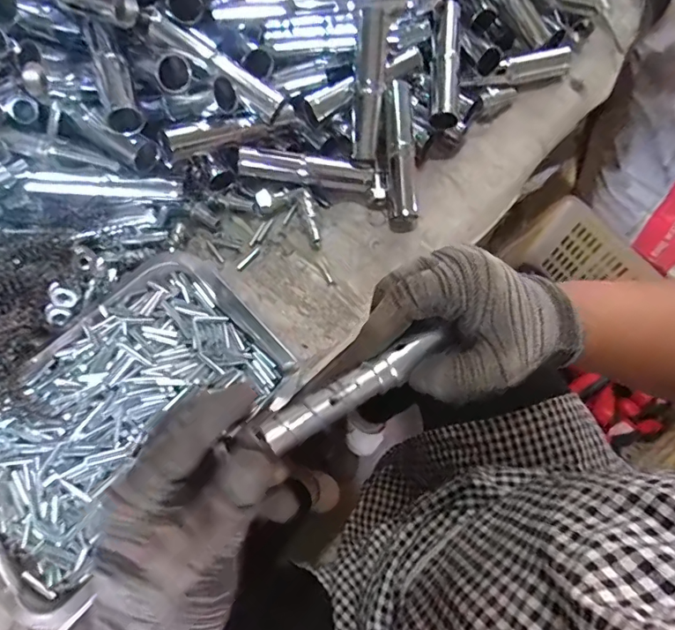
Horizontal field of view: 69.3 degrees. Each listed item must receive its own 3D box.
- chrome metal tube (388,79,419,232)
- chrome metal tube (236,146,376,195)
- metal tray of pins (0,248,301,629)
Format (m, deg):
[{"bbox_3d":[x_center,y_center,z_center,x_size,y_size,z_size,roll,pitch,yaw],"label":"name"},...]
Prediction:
[{"bbox_3d":[0.060,-0.145,0.446,0.026,0.025,0.133,-2,94,0],"label":"chrome metal tube"},{"bbox_3d":[-0.028,-0.134,0.453,0.123,0.023,0.021,6,69,-11],"label":"chrome metal tube"},{"bbox_3d":[-0.170,0.076,0.382,0.165,0.035,0.250,42,75,15],"label":"metal tray of pins"}]

